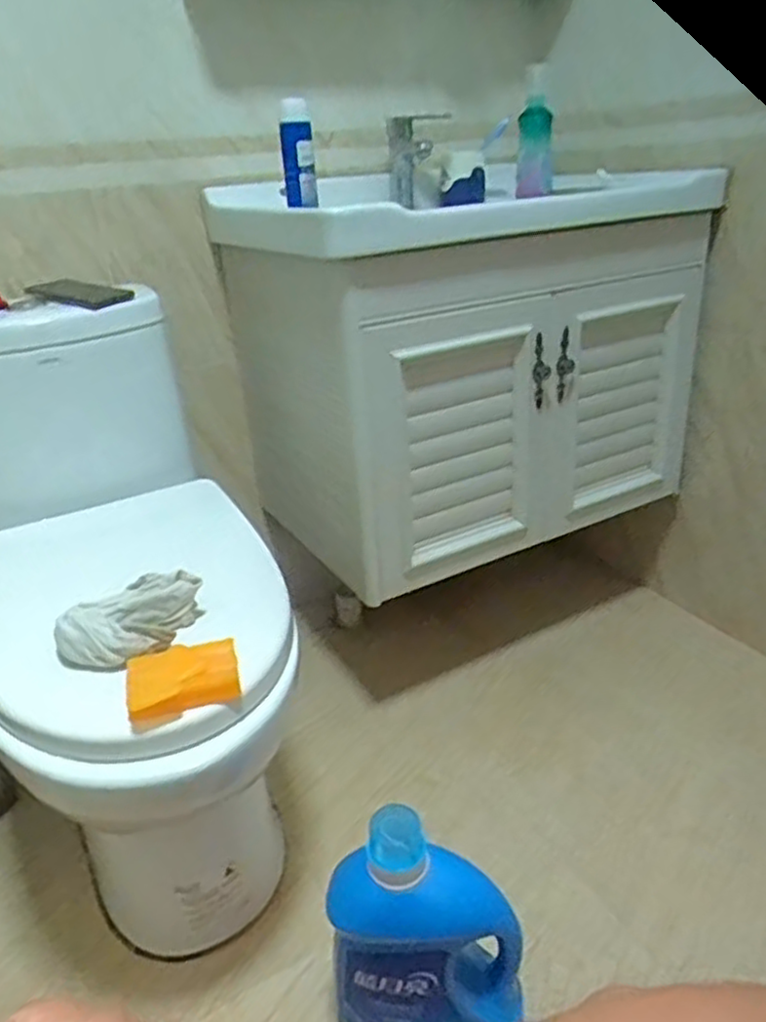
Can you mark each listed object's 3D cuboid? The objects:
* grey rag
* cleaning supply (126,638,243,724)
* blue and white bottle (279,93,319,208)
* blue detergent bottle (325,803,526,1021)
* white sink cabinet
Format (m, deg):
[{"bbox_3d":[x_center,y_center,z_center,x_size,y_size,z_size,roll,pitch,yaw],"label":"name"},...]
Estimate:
[{"bbox_3d":[-0.262,0.113,0.738,0.132,0.049,0.099,-4,26,0],"label":"grey rag"},{"bbox_3d":[-0.188,0.159,0.675,0.100,0.034,0.061,-11,27,-14],"label":"cleaning supply"},{"bbox_3d":[-0.120,-0.503,1.013,0.045,0.132,0.042,-5,26,-3],"label":"blue and white bottle"},{"bbox_3d":[0.043,0.426,0.726,0.189,0.262,0.088,-2,26,5],"label":"blue detergent bottle"},{"bbox_3d":[0.164,-0.251,1.230,0.733,0.536,0.459,-15,28,-21],"label":"white sink cabinet"}]

